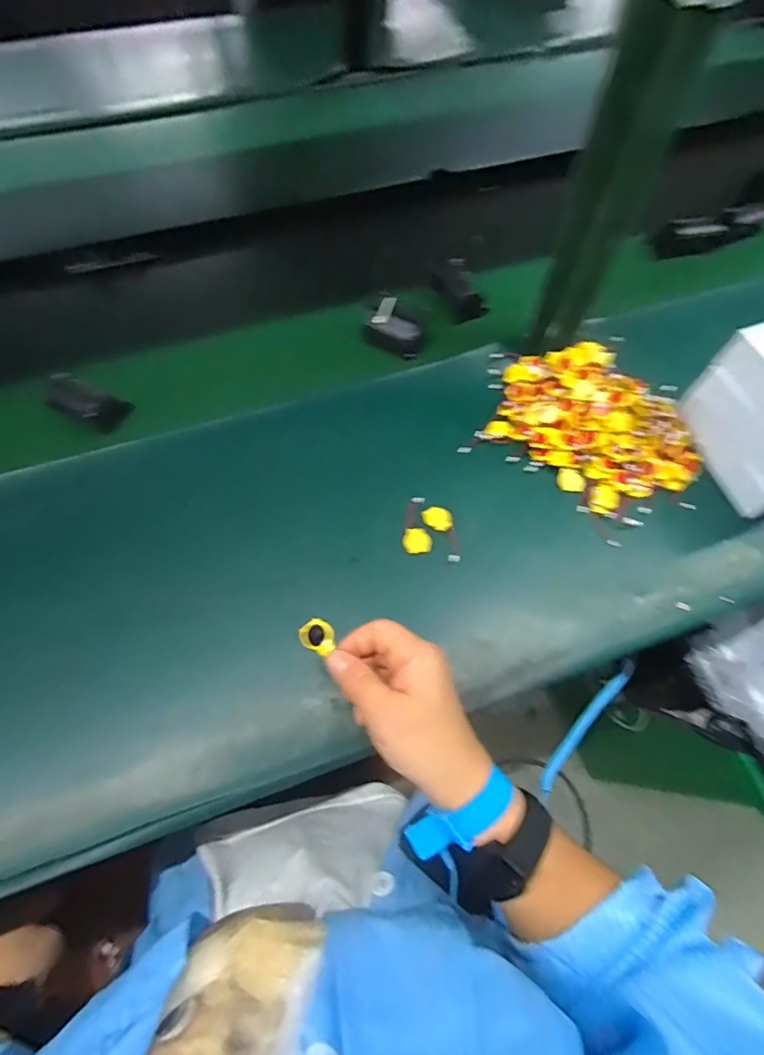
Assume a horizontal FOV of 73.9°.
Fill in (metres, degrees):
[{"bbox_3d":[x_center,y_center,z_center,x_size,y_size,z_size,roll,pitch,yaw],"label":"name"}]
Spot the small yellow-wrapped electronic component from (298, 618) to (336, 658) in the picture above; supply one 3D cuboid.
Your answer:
[{"bbox_3d":[-0.046,0.077,0.361,0.025,0.005,0.021,27,66,12],"label":"small yellow-wrapped electronic component"}]

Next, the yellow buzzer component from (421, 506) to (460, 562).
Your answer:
[{"bbox_3d":[0.062,0.004,0.481,0.026,0.005,0.058,-26,67,-13],"label":"yellow buzzer component"}]

